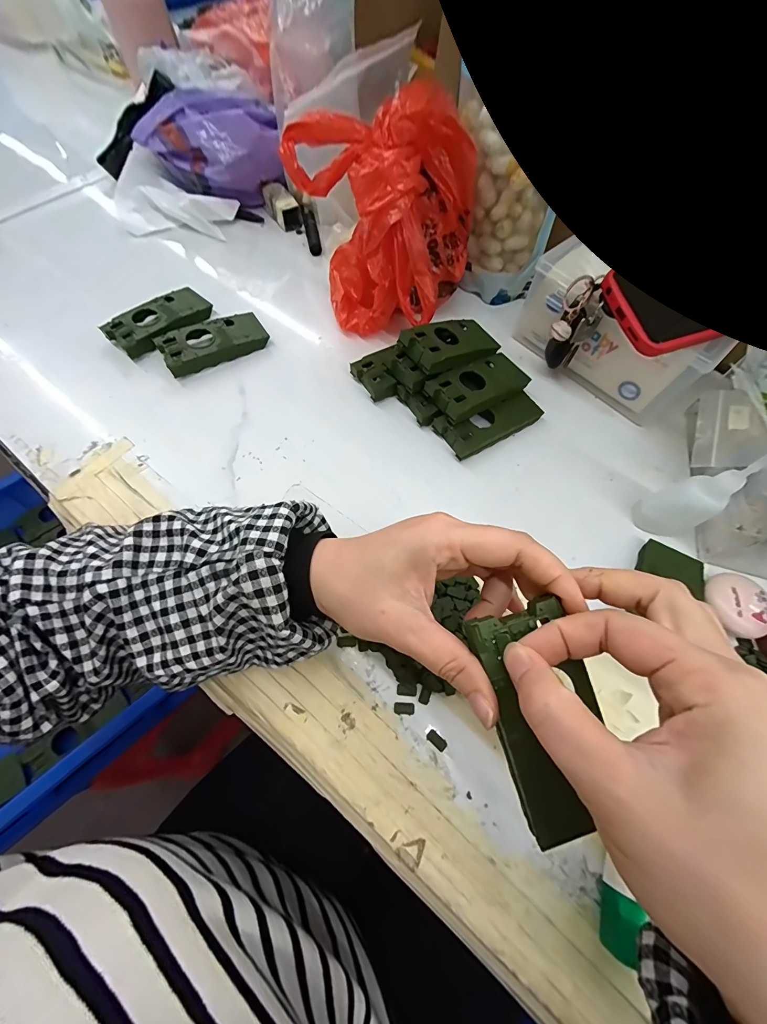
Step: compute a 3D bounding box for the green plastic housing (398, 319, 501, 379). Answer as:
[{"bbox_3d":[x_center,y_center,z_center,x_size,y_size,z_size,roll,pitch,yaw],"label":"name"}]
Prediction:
[{"bbox_3d":[0.066,-0.160,0.353,0.102,0.021,0.046,-29,69,-30],"label":"green plastic housing"}]

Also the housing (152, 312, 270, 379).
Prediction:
[{"bbox_3d":[-0.175,-0.176,0.382,0.102,0.022,0.044,-30,70,-15],"label":"housing"}]

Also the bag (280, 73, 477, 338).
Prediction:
[{"bbox_3d":[-0.001,-0.270,0.352,0.150,0.166,0.107,27,68,10],"label":"bag"}]

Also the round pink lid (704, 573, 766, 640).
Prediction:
[{"bbox_3d":[0.275,0.073,0.287,0.040,0.021,0.049,-10,67,-6],"label":"round pink lid"}]

